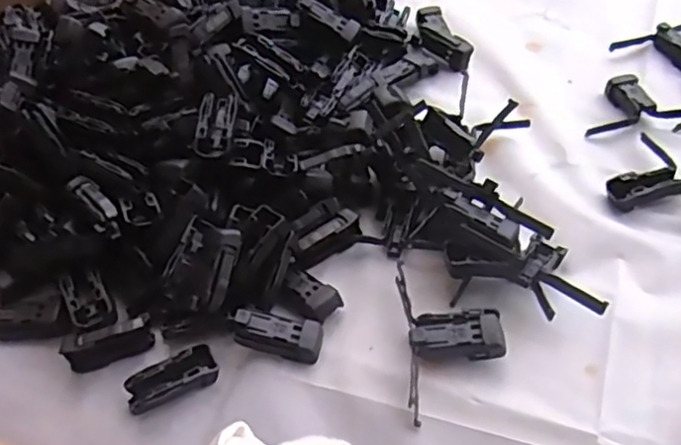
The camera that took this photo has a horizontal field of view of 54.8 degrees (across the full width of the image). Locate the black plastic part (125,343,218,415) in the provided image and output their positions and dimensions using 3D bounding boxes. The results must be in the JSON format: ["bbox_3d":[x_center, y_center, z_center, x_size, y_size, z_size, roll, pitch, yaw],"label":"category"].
[{"bbox_3d":[-0.089,0.084,0.348,0.048,0.012,0.020,-24,52,-14],"label":"black plastic part"}]

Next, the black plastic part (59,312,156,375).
[{"bbox_3d":[-0.128,0.065,0.361,0.047,0.019,0.014,-20,51,-11],"label":"black plastic part"}]

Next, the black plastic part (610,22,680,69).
[{"bbox_3d":[0.256,-0.136,0.500,0.076,0.012,0.055,-18,50,-9],"label":"black plastic part"}]

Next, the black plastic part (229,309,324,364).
[{"bbox_3d":[-0.034,0.061,0.357,0.049,0.013,0.018,15,51,-1],"label":"black plastic part"}]

